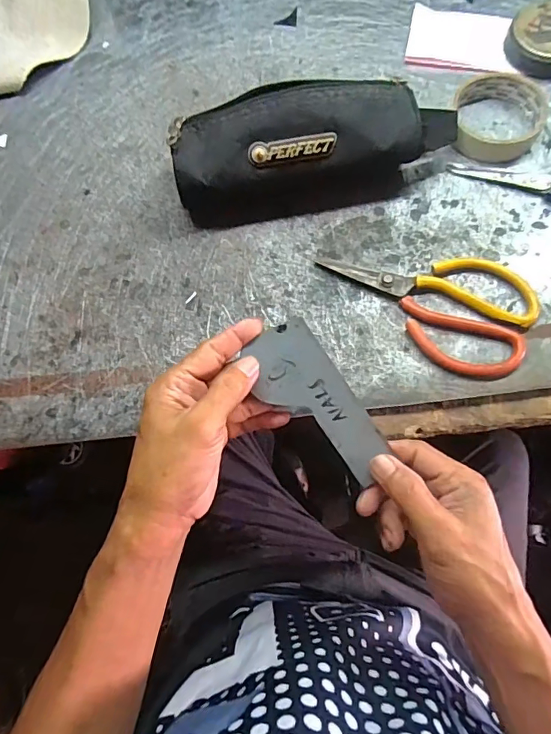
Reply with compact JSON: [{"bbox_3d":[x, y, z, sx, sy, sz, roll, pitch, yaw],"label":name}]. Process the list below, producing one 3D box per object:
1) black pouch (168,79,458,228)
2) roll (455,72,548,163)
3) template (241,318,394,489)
[{"bbox_3d":[0.034,-0.200,0.414,0.246,0.081,0.091,-10,74,1],"label":"black pouch"},{"bbox_3d":[0.208,-0.232,0.438,0.078,0.025,0.082,-1,76,4],"label":"roll"},{"bbox_3d":[0.031,0.025,0.326,0.051,0.009,0.119,-42,94,-10],"label":"template"}]

